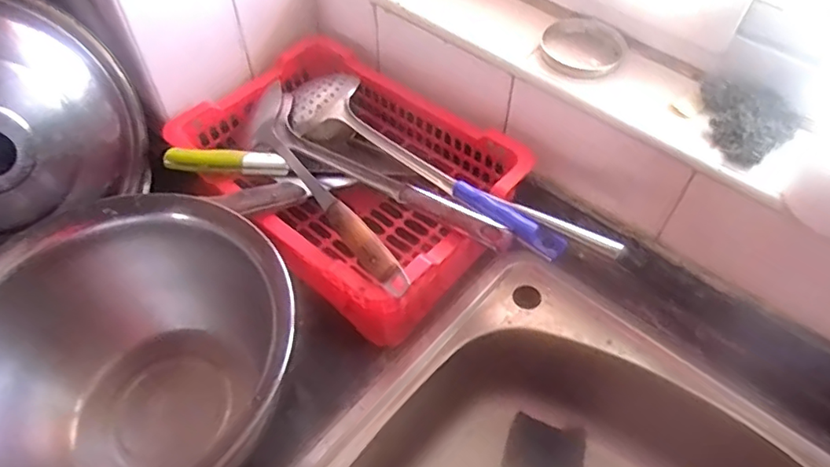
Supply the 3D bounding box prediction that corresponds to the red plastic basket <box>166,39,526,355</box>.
[{"bbox_3d":[-0.079,-0.082,0.667,0.362,0.109,0.271,35,60,23],"label":"red plastic basket"}]

